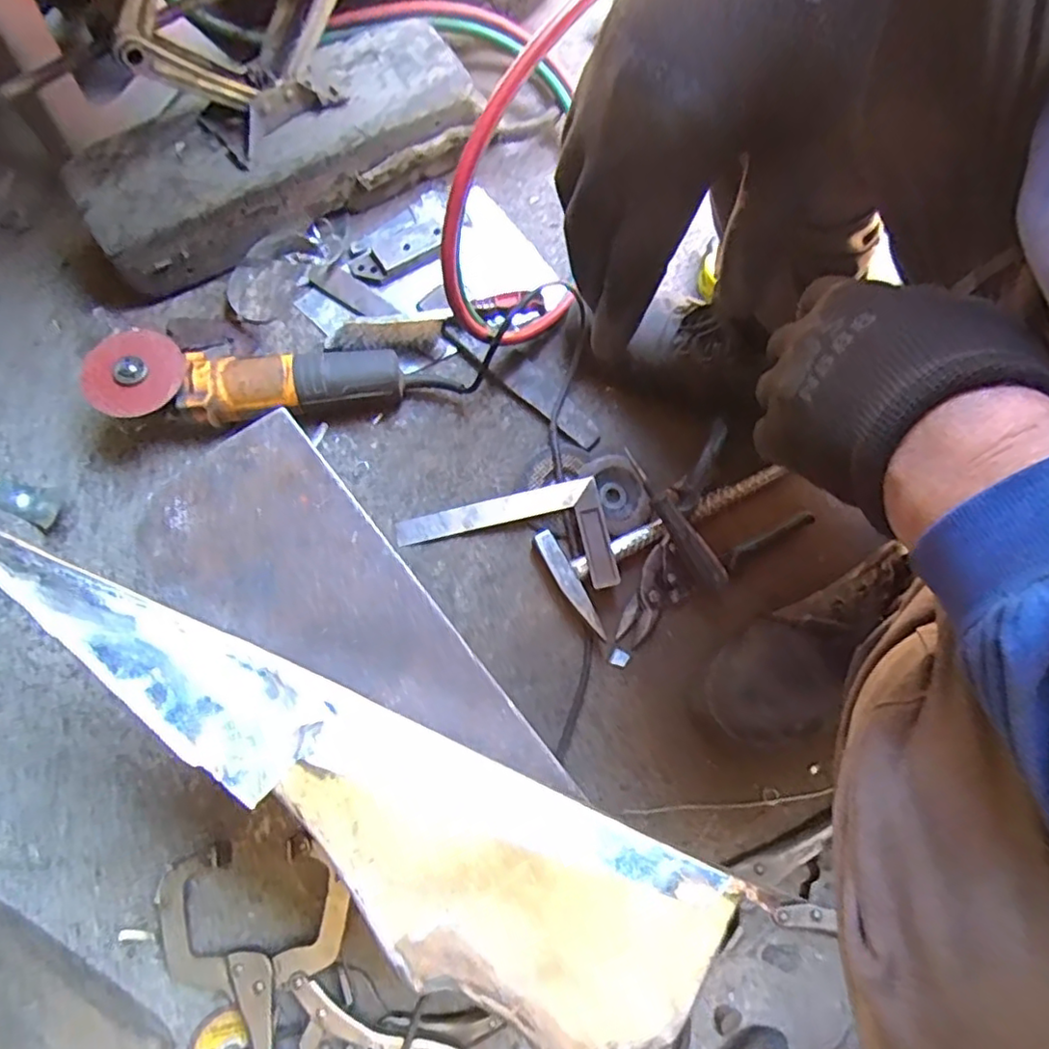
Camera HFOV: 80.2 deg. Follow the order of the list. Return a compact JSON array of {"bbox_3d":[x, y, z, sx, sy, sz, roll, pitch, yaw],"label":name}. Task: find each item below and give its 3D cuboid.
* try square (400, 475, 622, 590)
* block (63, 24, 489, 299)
[{"bbox_3d":[-0.019,0.024,0.616,0.204,0.024,0.111,-11,76,-5],"label":"try square"},{"bbox_3d":[-0.257,-0.408,0.676,0.420,0.114,0.134,-32,79,-10],"label":"block"}]

